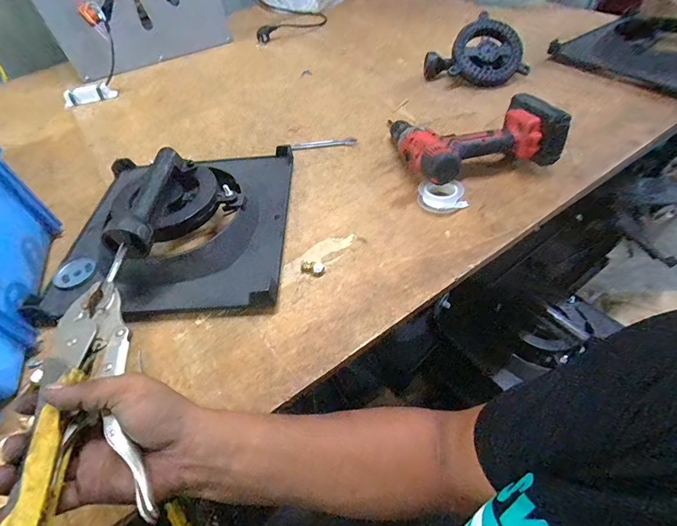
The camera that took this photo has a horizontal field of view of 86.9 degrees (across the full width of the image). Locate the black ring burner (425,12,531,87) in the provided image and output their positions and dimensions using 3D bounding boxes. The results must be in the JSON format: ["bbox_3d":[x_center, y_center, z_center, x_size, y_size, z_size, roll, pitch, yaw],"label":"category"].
[{"bbox_3d":[0.273,-0.414,0.712,0.197,0.090,0.112,5,52,10],"label":"black ring burner"}]

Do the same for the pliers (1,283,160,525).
[{"bbox_3d":[-0.188,0.094,0.278,0.081,0.017,0.199,-16,51,-8],"label":"pliers"}]

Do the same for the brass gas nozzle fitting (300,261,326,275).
[{"bbox_3d":[-0.033,0.005,0.445,0.031,0.011,0.014,12,53,15],"label":"brass gas nozzle fitting"}]

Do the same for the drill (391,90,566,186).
[{"bbox_3d":[0.196,-0.199,0.547,0.207,0.085,0.176,-14,51,-6],"label":"drill"}]

